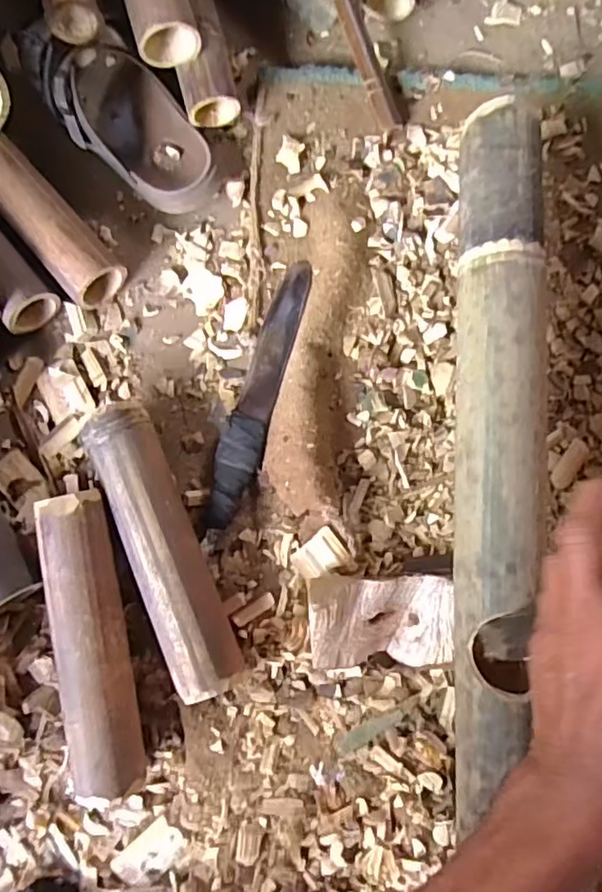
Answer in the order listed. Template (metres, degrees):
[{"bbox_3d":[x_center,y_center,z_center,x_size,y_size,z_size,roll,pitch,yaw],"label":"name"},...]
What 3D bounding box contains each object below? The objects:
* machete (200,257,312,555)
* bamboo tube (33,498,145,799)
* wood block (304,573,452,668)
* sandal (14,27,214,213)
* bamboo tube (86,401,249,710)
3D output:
[{"bbox_3d":[-0.040,-0.044,0.542,0.039,0.019,0.268,17,84,4],"label":"machete"},{"bbox_3d":[-0.171,0.162,0.500,0.057,0.062,0.242,-9,83,-1],"label":"bamboo tube"},{"bbox_3d":[0.063,0.146,0.494,0.112,0.049,0.072,-1,83,1],"label":"wood block"},{"bbox_3d":[-0.173,-0.316,0.553,0.094,0.070,0.208,-39,83,-3],"label":"sandal"},{"bbox_3d":[-0.118,0.087,0.508,0.057,0.055,0.243,-23,83,-1],"label":"bamboo tube"}]

